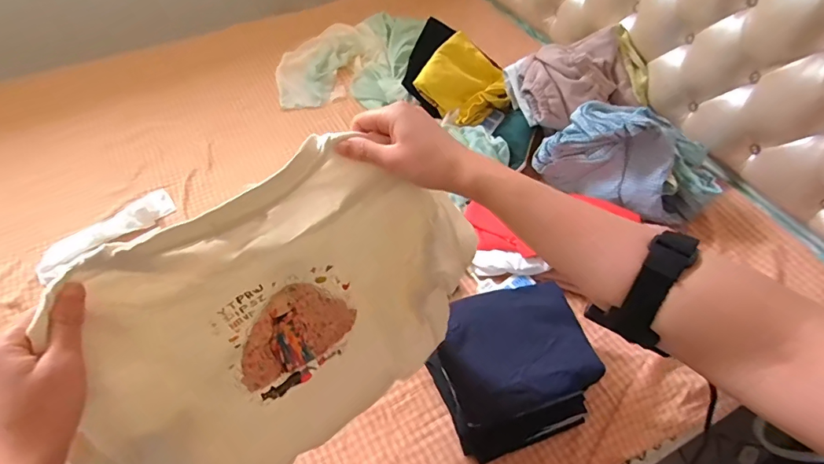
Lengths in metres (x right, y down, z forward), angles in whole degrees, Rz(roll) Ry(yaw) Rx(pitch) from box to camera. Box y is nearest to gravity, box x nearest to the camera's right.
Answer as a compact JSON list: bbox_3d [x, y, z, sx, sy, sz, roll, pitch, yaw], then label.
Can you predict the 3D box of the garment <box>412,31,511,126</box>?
[{"bbox_3d":[0.155,-0.427,1.299,0.236,0.071,0.235,40,80,-12],"label":"garment"}]

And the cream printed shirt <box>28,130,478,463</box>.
[{"bbox_3d":[-0.107,0.131,0.513,0.378,0.458,0.091,-31,59,-25],"label":"cream printed shirt"}]

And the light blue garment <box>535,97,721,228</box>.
[{"bbox_3d":[0.498,-0.183,1.067,0.388,0.205,0.176,17,55,14],"label":"light blue garment"}]

